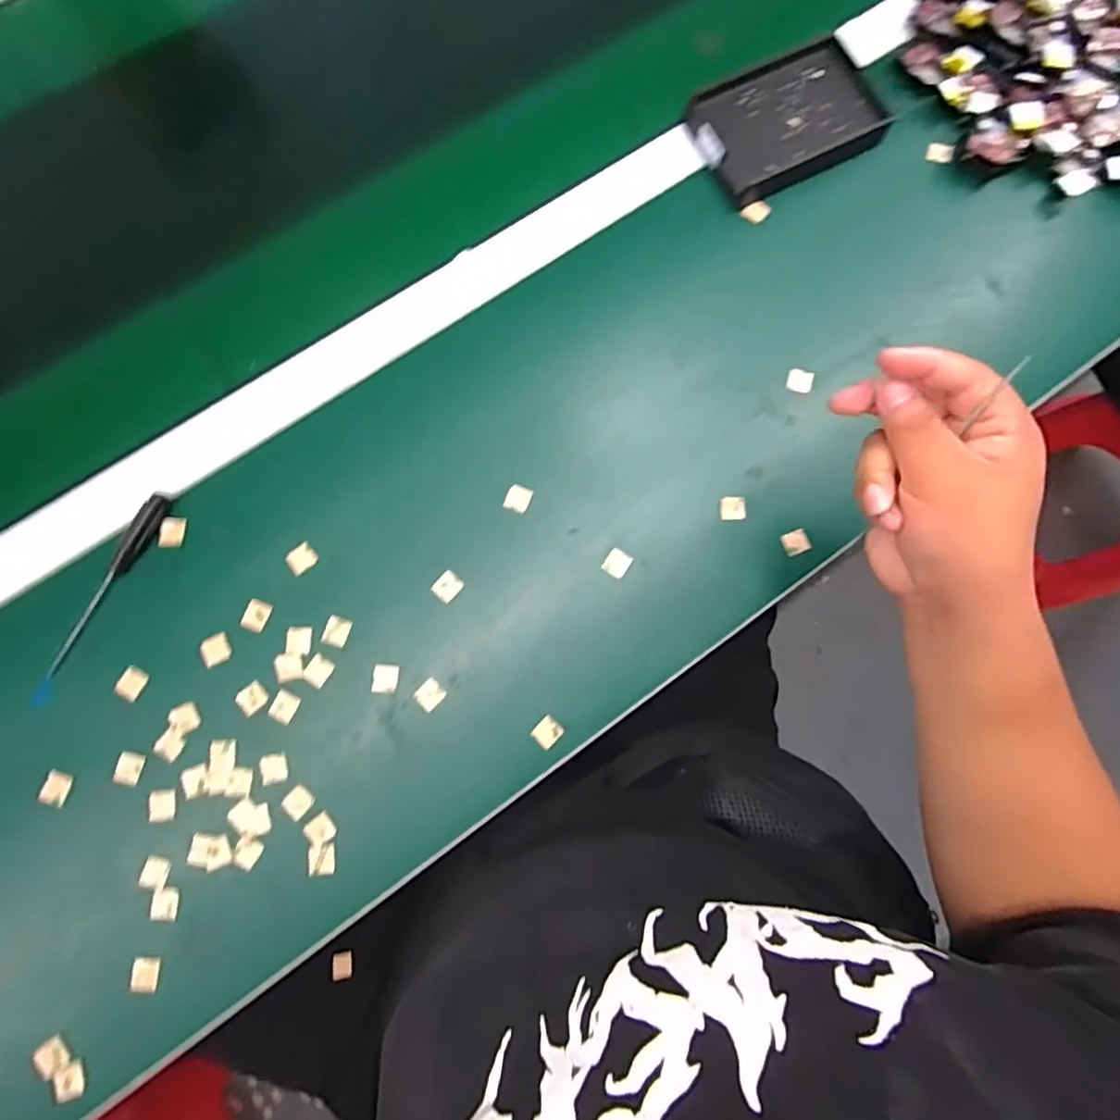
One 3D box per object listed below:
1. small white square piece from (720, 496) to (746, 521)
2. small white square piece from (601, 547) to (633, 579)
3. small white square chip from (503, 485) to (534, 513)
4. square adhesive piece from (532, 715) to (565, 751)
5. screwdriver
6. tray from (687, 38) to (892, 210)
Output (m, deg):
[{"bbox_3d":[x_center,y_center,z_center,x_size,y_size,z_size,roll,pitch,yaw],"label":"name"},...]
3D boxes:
[{"bbox_3d":[0.123,-0.036,0.419,0.018,0.004,0.017,-1,79,-2],"label":"small white square piece"},{"bbox_3d":[0.039,0.002,0.405,0.016,0.004,0.018,35,80,5],"label":"small white square piece"},{"bbox_3d":[-0.029,-0.043,0.412,0.016,0.004,0.018,22,80,2],"label":"small white square chip"},{"bbox_3d":[-0.008,0.113,0.390,0.016,0.005,0.018,44,81,6],"label":"square adhesive piece"},{"bbox_3d":[-0.300,0.024,0.388,0.017,0.012,0.151,25,80,3],"label":"screwdriver"},{"bbox_3d":[0.177,-0.343,0.464,0.140,0.019,0.094,-27,81,-6],"label":"tray"}]

